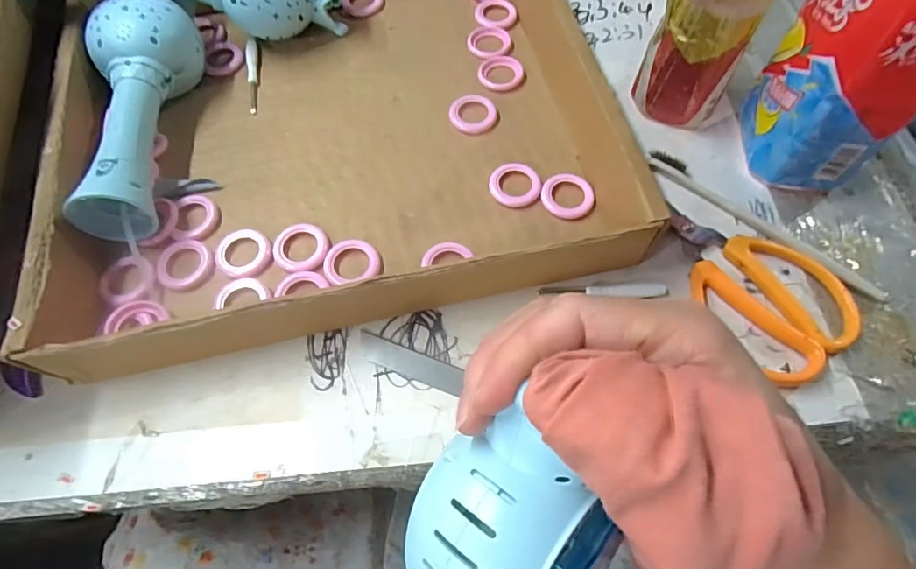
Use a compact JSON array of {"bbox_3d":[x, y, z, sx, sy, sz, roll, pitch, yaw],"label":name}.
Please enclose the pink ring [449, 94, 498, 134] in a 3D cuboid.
[{"bbox_3d":[0.012,-0.134,0.401,0.037,0.009,0.033,10,65,5],"label":"pink ring"}]

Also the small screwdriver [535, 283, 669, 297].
[{"bbox_3d":[0.098,0.004,0.344,0.083,0.010,0.007,2,65,1],"label":"small screwdriver"}]

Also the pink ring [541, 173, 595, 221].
[{"bbox_3d":[0.079,-0.064,0.367,0.037,0.007,0.035,0,65,0],"label":"pink ring"}]

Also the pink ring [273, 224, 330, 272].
[{"bbox_3d":[-0.109,-0.026,0.350,0.039,0.005,0.036,0,65,0],"label":"pink ring"}]

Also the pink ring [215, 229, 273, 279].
[{"bbox_3d":[-0.148,-0.022,0.349,0.038,0.004,0.036,0,65,0],"label":"pink ring"}]

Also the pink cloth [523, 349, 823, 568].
[{"bbox_3d":[0.058,0.045,0.137,0.047,0.025,0.074,-37,70,-16],"label":"pink cloth"}]

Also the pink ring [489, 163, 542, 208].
[{"bbox_3d":[0.042,-0.073,0.372,0.036,0.006,0.035,0,65,0],"label":"pink ring"}]

